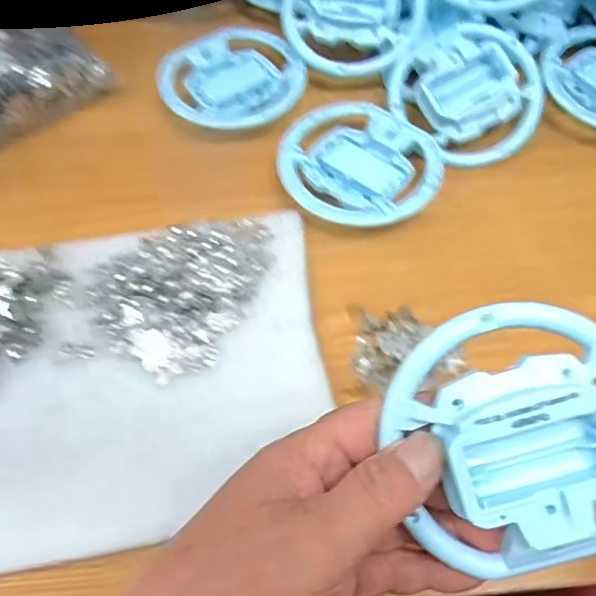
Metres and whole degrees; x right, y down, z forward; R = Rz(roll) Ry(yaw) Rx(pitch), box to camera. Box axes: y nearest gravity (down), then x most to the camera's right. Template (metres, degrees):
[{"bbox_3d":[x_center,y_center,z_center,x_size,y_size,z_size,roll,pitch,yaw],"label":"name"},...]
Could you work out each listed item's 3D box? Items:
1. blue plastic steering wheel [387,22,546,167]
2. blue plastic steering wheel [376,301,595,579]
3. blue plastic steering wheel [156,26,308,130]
[{"bbox_3d":[0.119,-0.144,0.393,0.091,0.028,0.094,1,64,-1],"label":"blue plastic steering wheel"},{"bbox_3d":[0.084,0.050,0.213,0.093,0.030,0.093,-2,79,8],"label":"blue plastic steering wheel"},{"bbox_3d":[-0.051,-0.162,0.430,0.100,0.021,0.094,0,60,1],"label":"blue plastic steering wheel"}]

